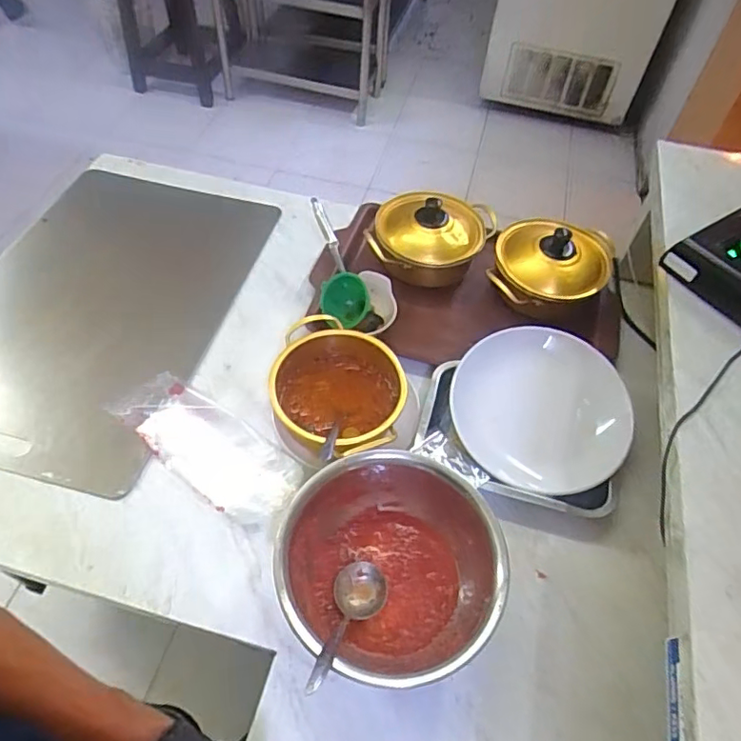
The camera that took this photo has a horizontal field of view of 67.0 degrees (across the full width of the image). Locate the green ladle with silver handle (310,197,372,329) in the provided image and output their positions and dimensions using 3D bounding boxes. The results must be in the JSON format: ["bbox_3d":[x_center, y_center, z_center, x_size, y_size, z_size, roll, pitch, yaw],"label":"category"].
[{"bbox_3d":[-0.063,-0.159,0.862,0.071,0.065,0.238,-16,59,-12],"label":"green ladle with silver handle"}]

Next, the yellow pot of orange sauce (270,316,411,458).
[{"bbox_3d":[-0.042,0.030,0.745,0.178,0.077,0.172,1,55,-1],"label":"yellow pot of orange sauce"}]

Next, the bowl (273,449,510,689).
[{"bbox_3d":[0.023,0.214,0.613,0.219,0.094,0.226,1,55,-1],"label":"bowl"}]

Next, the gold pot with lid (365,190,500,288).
[{"bbox_3d":[0.101,-0.221,0.911,0.196,0.115,0.159,12,55,6],"label":"gold pot with lid"}]

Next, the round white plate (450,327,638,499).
[{"bbox_3d":[0.215,0.048,0.727,0.207,0.022,0.217,-5,73,17],"label":"round white plate"}]

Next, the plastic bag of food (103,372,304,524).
[{"bbox_3d":[-0.211,0.095,0.730,0.258,0.035,0.110,33,60,19],"label":"plastic bag of food"}]

